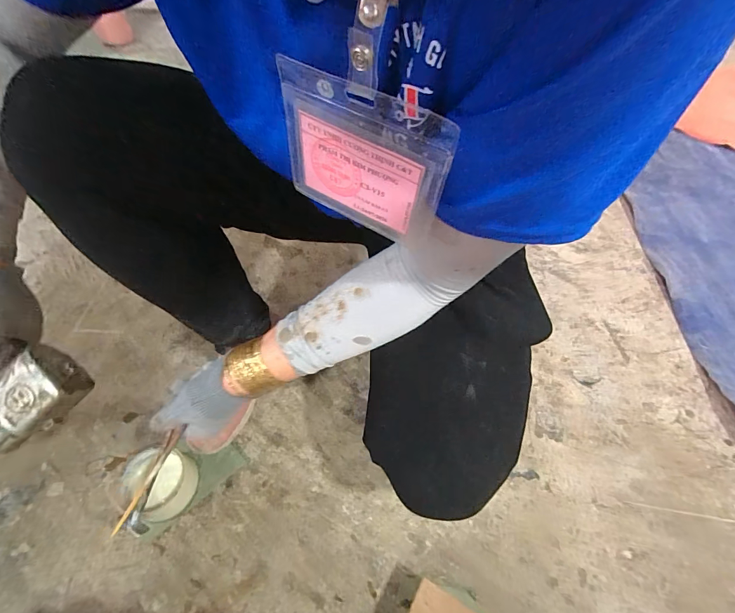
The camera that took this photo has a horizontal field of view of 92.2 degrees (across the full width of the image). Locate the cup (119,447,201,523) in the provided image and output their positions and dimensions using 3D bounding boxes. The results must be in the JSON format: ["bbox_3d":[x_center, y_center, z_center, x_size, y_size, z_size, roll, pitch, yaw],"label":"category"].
[{"bbox_3d":[-0.277,0.234,0.478,0.088,0.044,0.076,31,58,19],"label":"cup"}]

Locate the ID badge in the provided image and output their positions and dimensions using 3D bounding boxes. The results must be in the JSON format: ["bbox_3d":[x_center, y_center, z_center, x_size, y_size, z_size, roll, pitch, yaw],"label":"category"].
[{"bbox_3d":[-0.003,-0.082,0.200,0.099,0.081,0.009,27,57,17],"label":"ID badge"}]

